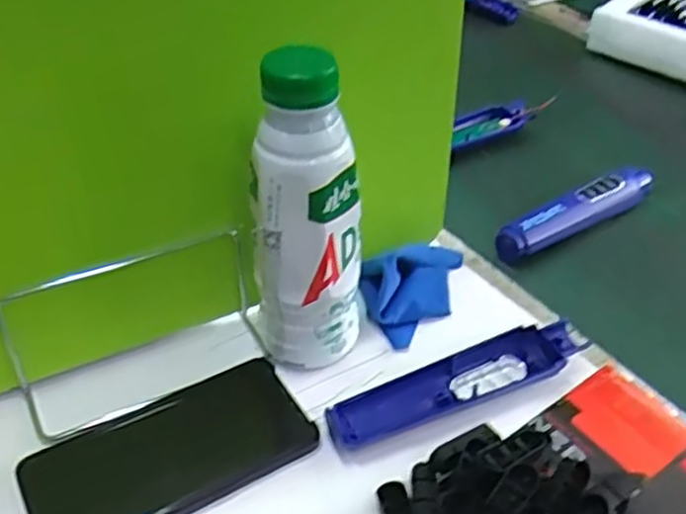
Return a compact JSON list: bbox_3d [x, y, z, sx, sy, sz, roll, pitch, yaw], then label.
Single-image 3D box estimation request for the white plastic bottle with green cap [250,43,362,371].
[{"bbox_3d":[-0.023,-0.015,0.417,0.048,0.198,0.051,28,47,29],"label":"white plastic bottle with green cap"}]

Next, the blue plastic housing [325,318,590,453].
[{"bbox_3d":[0.072,0.079,0.448,0.170,0.019,0.037,-15,42,-17],"label":"blue plastic housing"}]

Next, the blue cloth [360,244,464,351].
[{"bbox_3d":[0.057,0.015,0.512,0.095,0.038,0.058,-23,45,-25],"label":"blue cloth"}]

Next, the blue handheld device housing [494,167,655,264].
[{"bbox_3d":[0.203,-0.044,0.604,0.188,0.028,0.028,-27,47,-29],"label":"blue handheld device housing"}]

